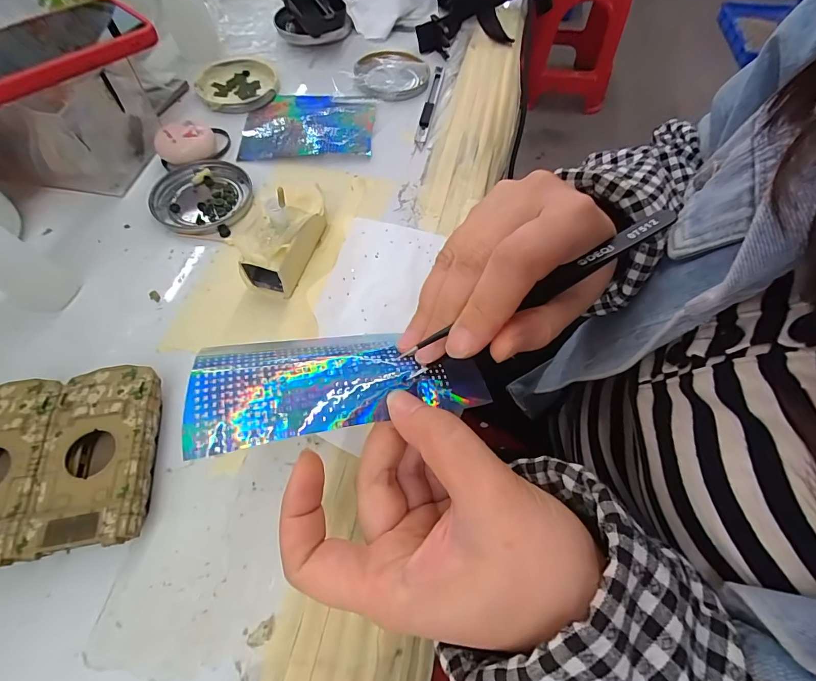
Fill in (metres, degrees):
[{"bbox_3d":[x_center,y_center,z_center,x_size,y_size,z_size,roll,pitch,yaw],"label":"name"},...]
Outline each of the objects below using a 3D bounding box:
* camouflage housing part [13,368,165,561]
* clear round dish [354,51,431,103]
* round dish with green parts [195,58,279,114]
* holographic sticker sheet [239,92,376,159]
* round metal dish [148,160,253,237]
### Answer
[{"bbox_3d":[-0.166,0.062,0.216,0.050,0.026,0.096,-9,62,-6],"label":"camouflage housing part"},{"bbox_3d":[-0.017,-0.285,0.413,0.076,0.009,0.085,-7,62,-5],"label":"clear round dish"},{"bbox_3d":[-0.177,-0.269,0.404,0.077,0.010,0.089,-16,63,-10],"label":"round dish with green parts"},{"bbox_3d":[-0.097,-0.210,0.374,0.122,0.007,0.100,-4,62,-3],"label":"holographic sticker sheet"},{"bbox_3d":[-0.172,-0.120,0.324,0.079,0.007,0.079,1,62,-1],"label":"round metal dish"}]

